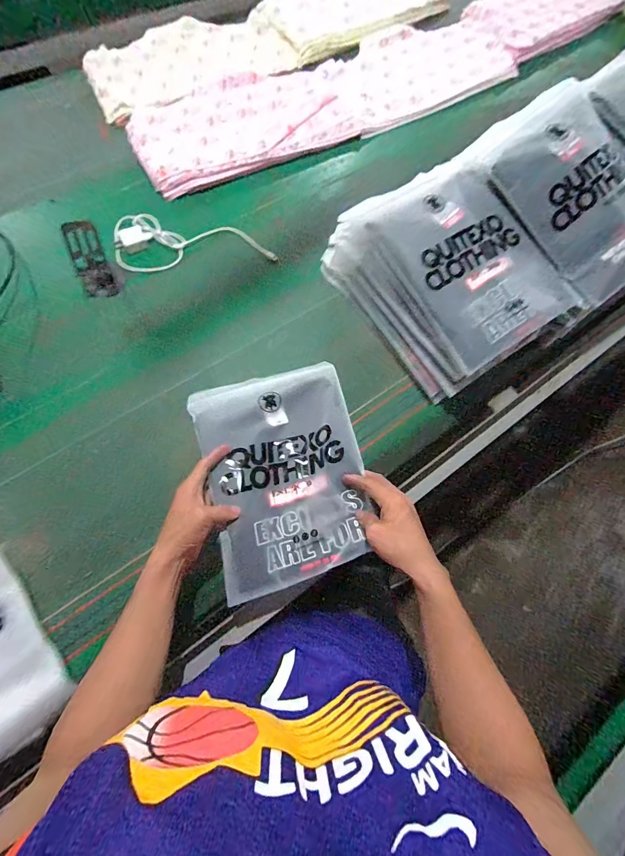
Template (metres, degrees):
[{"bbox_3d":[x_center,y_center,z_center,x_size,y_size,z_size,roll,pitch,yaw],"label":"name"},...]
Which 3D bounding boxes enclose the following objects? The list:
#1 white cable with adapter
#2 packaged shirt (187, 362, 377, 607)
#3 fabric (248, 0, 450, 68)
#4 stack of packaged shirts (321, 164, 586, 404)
[{"bbox_3d":[-0.230,-0.373,0.715,0.305,0.023,0.136,-1,73,-5],"label":"white cable with adapter"},{"bbox_3d":[-0.041,0.052,0.528,0.231,0.034,0.315,-15,70,-8],"label":"packaged shirt"},{"bbox_3d":[0.116,-1.185,1.001,0.605,0.046,0.276,-37,74,-15],"label":"fabric"},{"bbox_3d":[0.236,-0.273,0.639,0.265,0.143,0.370,-32,78,-14],"label":"stack of packaged shirts"}]

